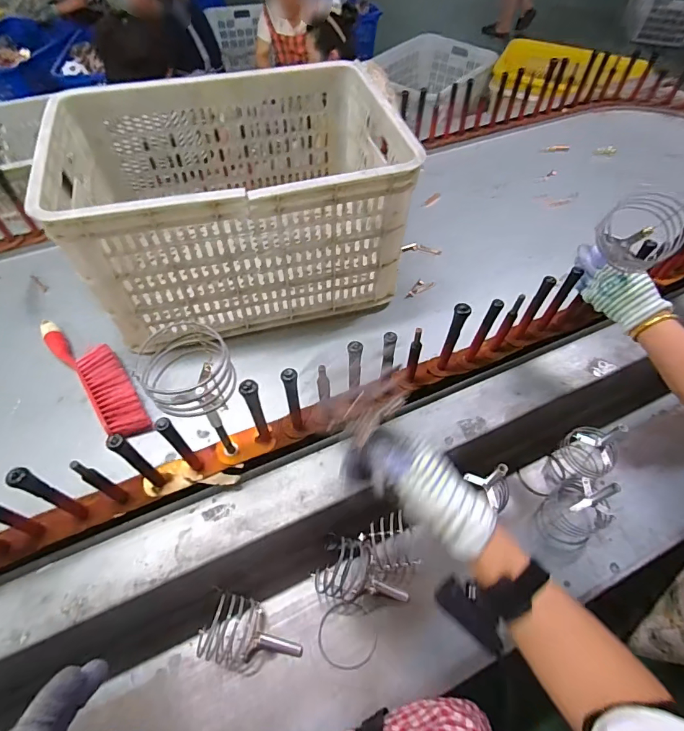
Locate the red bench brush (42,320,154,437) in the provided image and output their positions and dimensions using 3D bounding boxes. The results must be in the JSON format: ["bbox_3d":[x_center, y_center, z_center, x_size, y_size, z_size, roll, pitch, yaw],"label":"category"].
[{"bbox_3d":[-0.402,0.009,0.681,0.073,0.034,0.302,-39,63,-22],"label":"red bench brush"}]

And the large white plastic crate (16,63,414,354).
[{"bbox_3d":[-0.172,-0.283,0.733,0.503,0.285,0.345,-16,57,-8],"label":"large white plastic crate"}]

